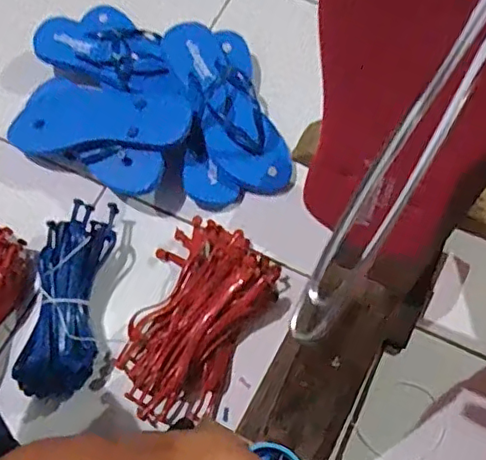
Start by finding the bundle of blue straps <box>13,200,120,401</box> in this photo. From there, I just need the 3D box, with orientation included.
[{"bbox_3d":[-0.208,0.076,0.671,0.089,0.041,0.228,3,69,4],"label":"bundle of blue straps"}]

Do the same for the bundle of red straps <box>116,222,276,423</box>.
[{"bbox_3d":[-0.057,0.100,0.662,0.144,0.044,0.234,24,72,12],"label":"bundle of red straps"}]

